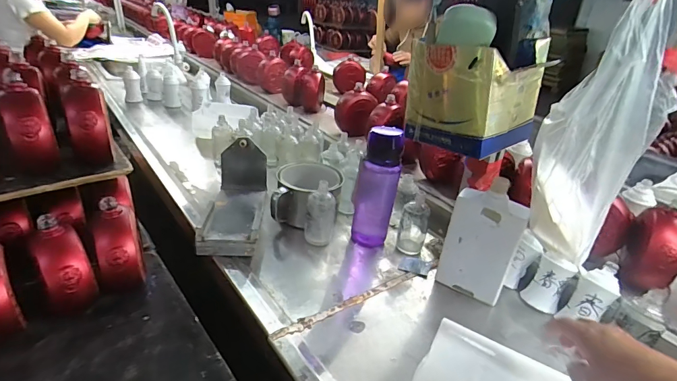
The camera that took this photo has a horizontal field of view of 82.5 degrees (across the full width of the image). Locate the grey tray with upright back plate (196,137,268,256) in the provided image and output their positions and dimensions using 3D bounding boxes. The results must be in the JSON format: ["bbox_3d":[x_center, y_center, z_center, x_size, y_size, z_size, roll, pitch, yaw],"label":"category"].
[{"bbox_3d":[-0.193,0.009,0.756,0.116,0.102,0.274,1,29,-7],"label":"grey tray with upright back plate"}]

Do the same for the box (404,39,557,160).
[{"bbox_3d":[0.187,-0.136,0.531,0.147,0.132,0.129,-16,35,-32],"label":"box"}]

